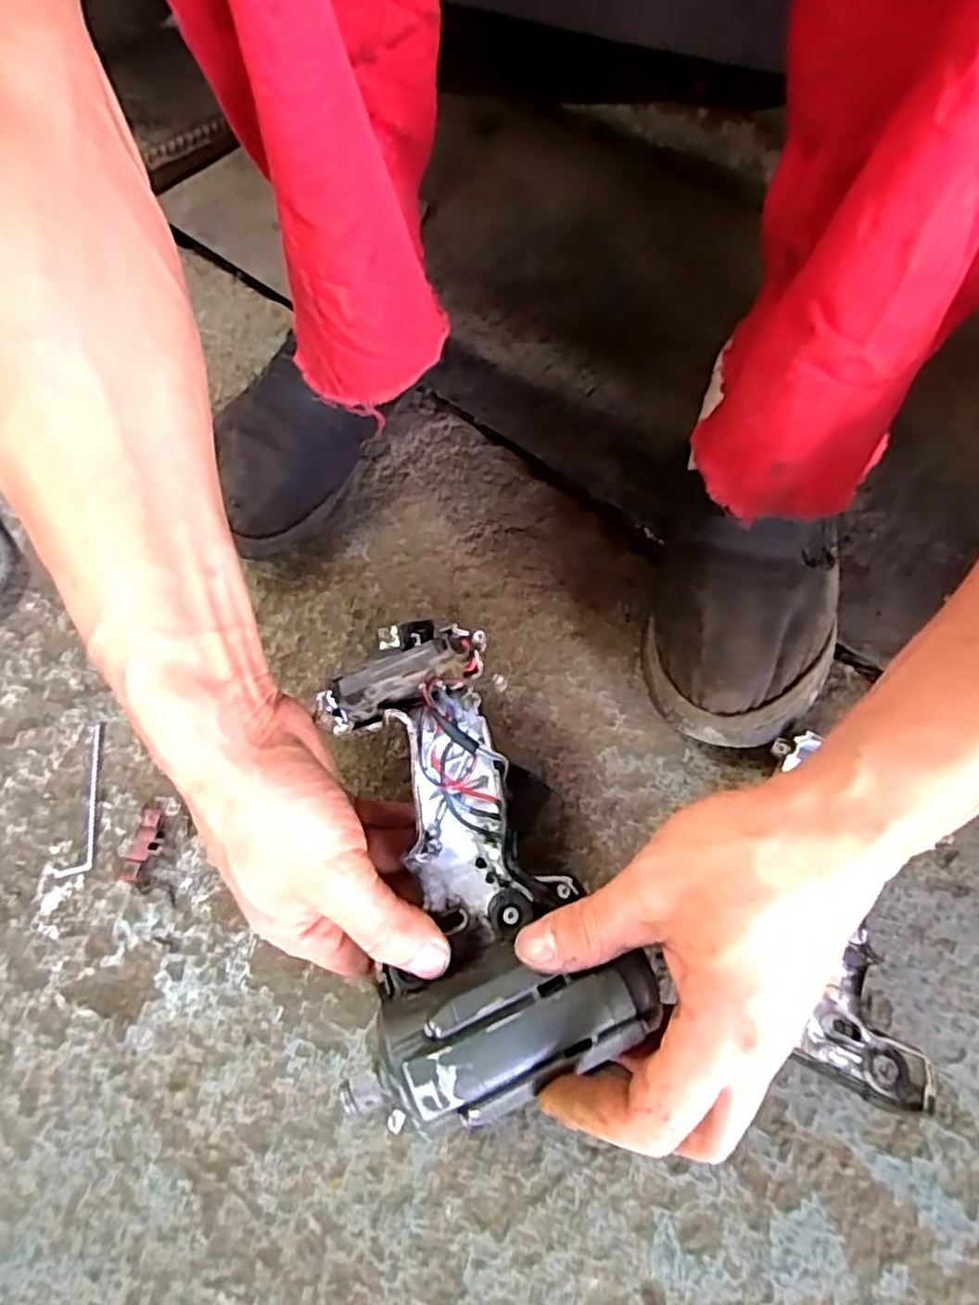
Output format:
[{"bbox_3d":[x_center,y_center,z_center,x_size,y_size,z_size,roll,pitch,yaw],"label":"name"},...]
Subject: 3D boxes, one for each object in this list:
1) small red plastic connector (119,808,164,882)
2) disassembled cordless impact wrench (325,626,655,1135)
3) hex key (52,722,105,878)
[{"bbox_3d":[-0.189,0.105,0.375,0.015,0.007,0.039,8,62,7],"label":"small red plastic connector"},{"bbox_3d":[-0.008,0.086,0.308,0.119,0.062,0.197,-12,74,-4],"label":"disassembled cordless impact wrench"},{"bbox_3d":[-0.232,0.082,0.390,0.019,0.004,0.087,-9,62,-3],"label":"hex key"}]

